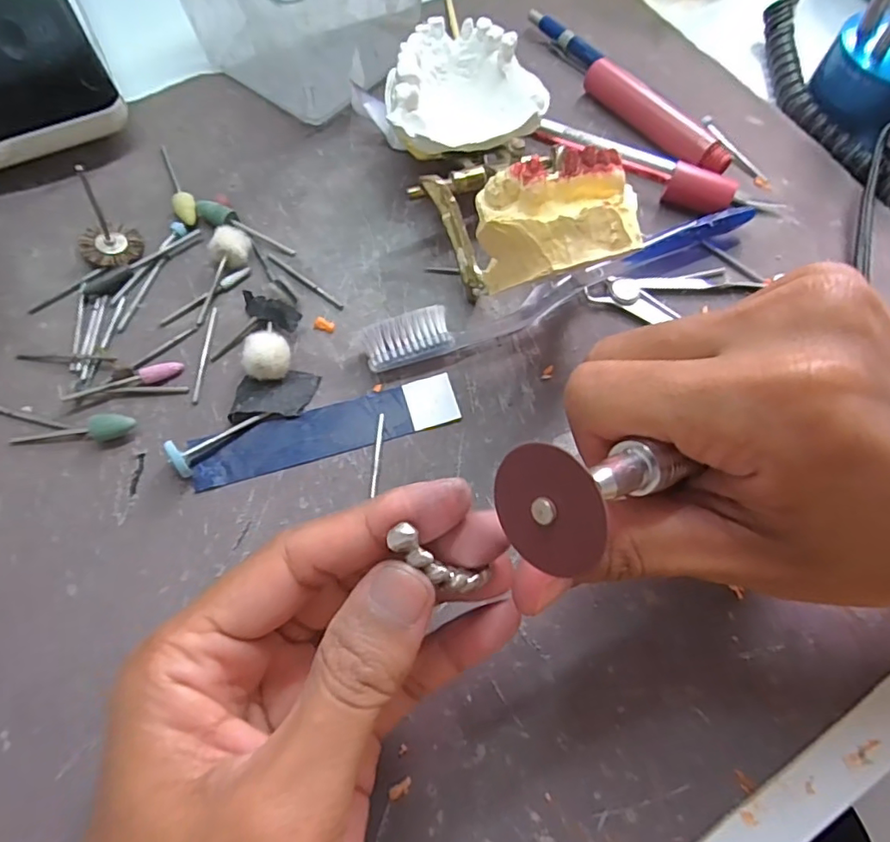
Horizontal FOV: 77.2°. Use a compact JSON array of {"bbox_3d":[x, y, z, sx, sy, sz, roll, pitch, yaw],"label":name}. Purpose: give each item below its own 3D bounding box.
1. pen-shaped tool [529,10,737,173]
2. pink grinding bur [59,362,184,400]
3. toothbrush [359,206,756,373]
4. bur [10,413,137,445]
[{"bbox_3d":[0.091,-0.173,0.292,0.016,0.017,0.141,-31,71,-14],"label":"pen-shaped tool"},{"bbox_3d":[-0.126,-0.015,0.220,0.043,0.006,0.006,-17,68,-9],"label":"pink grinding bur"},{"bbox_3d":[0.054,-0.057,0.241,0.182,0.015,0.017,-20,69,-11],"label":"toothbrush"},{"bbox_3d":[-0.141,0.005,0.210,0.046,0.009,0.008,-9,67,9],"label":"bur"}]

